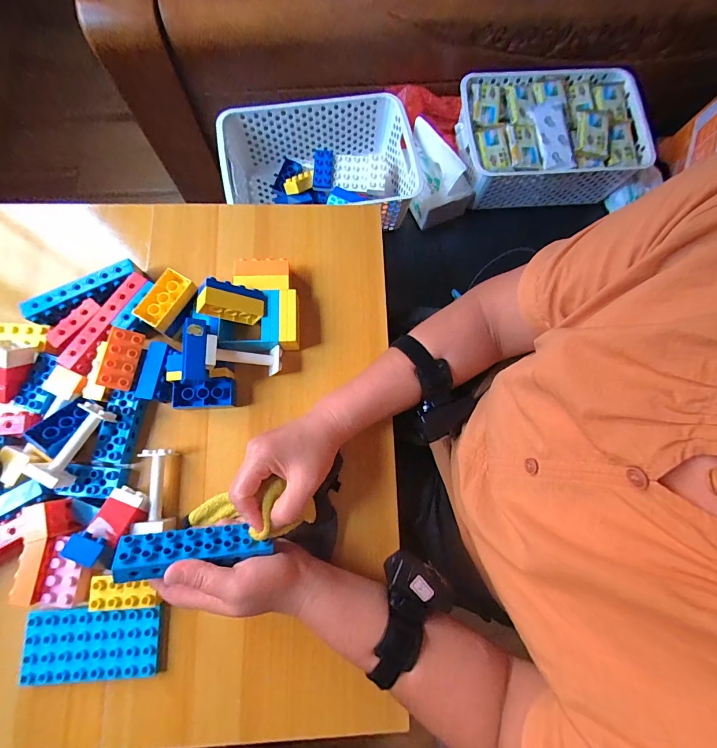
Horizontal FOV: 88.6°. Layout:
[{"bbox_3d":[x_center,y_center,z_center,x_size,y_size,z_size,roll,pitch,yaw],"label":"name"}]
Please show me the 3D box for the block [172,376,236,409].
[{"bbox_3d":[-0.170,0.022,0.405,0.064,0.019,0.030,-4,76,-16],"label":"block"}]

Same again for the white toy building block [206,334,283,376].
[{"bbox_3d":[-0.126,-0.019,0.403,0.081,0.021,0.030,9,73,-35],"label":"white toy building block"}]

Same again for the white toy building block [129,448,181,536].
[{"bbox_3d":[-0.210,0.121,0.386,0.034,0.033,0.081,-4,77,-3],"label":"white toy building block"}]

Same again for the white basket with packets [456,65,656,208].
[{"bbox_3d":[0.343,-0.430,0.671,0.329,0.103,0.214,-6,78,-4],"label":"white basket with packets"}]

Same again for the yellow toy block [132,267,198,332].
[{"bbox_3d":[-0.211,-0.082,0.403,0.035,0.019,0.064,36,78,6],"label":"yellow toy block"}]

